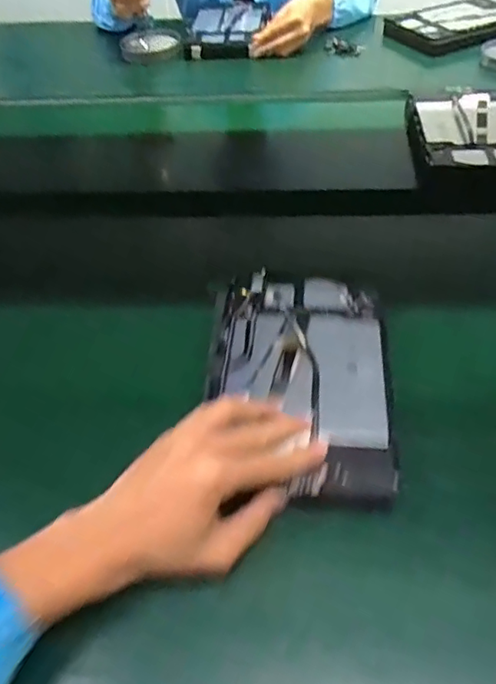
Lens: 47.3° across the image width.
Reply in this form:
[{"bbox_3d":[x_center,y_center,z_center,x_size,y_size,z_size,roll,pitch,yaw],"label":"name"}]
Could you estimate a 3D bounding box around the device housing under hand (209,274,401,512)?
[{"bbox_3d":[0.044,0.025,0.485,0.147,0.018,0.226,1,47,6],"label":"device housing under hand"}]

